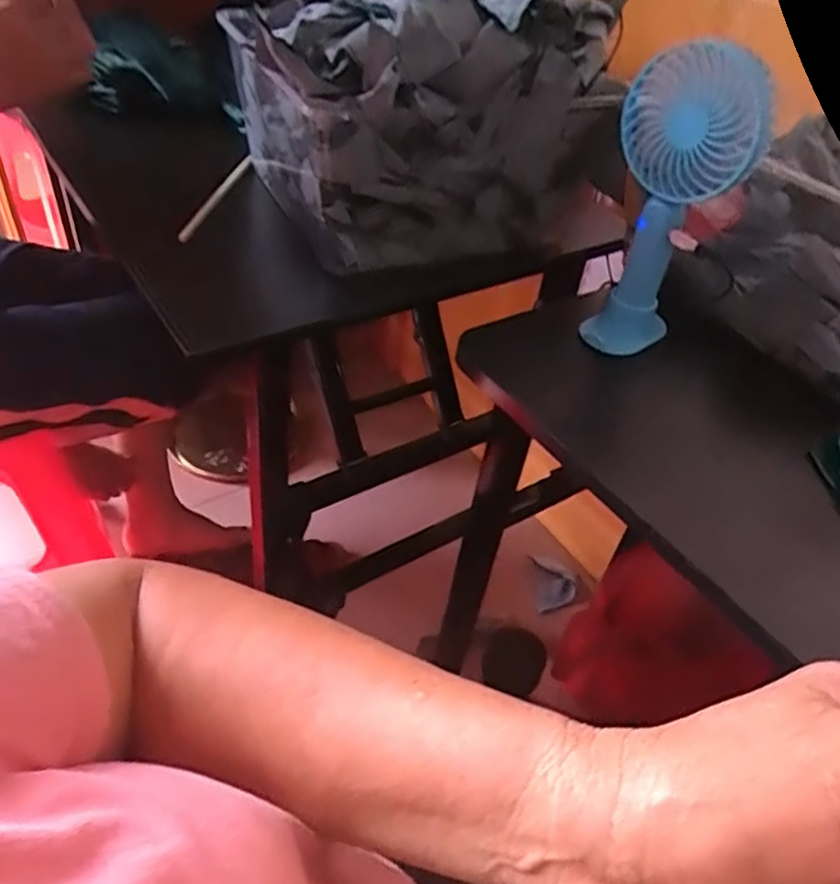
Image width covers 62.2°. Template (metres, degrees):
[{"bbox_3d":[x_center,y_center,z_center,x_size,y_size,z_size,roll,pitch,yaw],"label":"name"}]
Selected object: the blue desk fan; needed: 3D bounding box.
[{"bbox_3d":[0.184,-0.169,0.518,0.090,0.215,0.058,10,42,3],"label":"blue desk fan"}]

